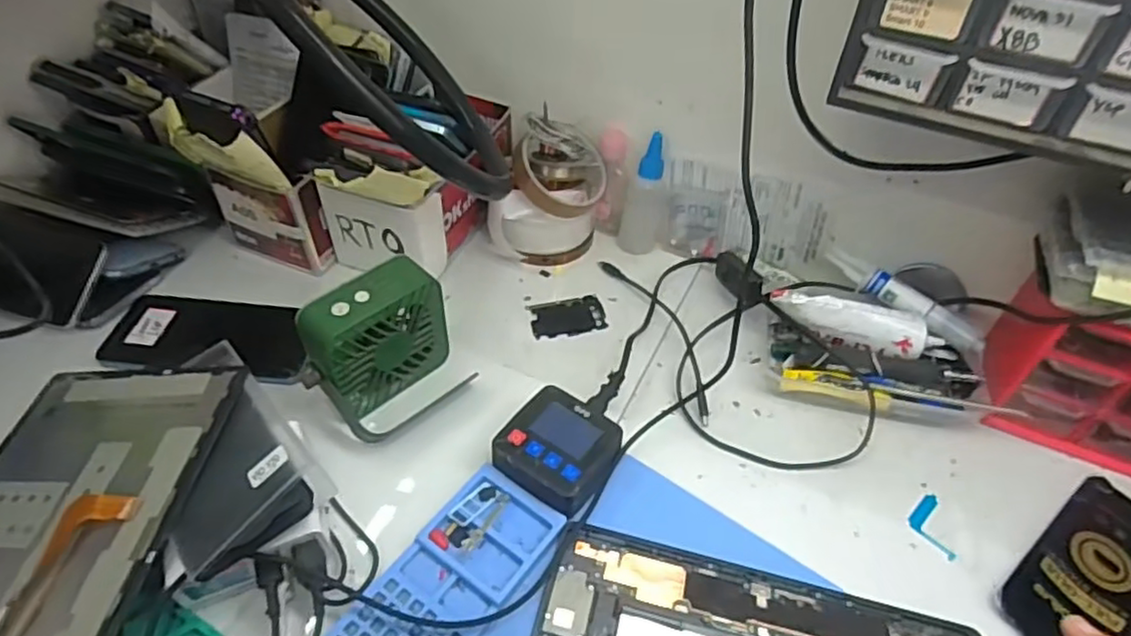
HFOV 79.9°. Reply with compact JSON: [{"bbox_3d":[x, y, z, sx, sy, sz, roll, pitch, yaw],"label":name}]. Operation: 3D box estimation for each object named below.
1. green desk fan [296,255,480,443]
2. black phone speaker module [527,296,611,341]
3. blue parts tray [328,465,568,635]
[{"bbox_3d":[-0.128,0.024,0.489,0.103,0.095,0.068,-31,54,-28],"label":"green desk fan"},{"bbox_3d":[0.001,-0.001,0.586,0.065,0.004,0.041,-11,47,-13],"label":"black phone speaker module"},{"bbox_3d":[-0.071,0.159,0.409,0.071,0.010,0.147,29,51,23],"label":"blue parts tray"}]

